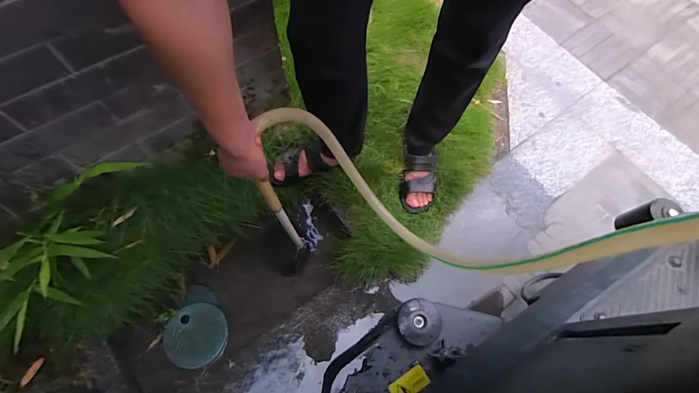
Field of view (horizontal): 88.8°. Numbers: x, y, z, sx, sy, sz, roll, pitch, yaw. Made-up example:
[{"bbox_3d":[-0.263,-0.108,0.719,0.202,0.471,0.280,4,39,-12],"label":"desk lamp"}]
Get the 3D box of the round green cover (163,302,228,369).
[{"bbox_3d":[-0.380,0.340,0.881,0.148,0.020,0.145,4,66,-2],"label":"round green cover"}]

